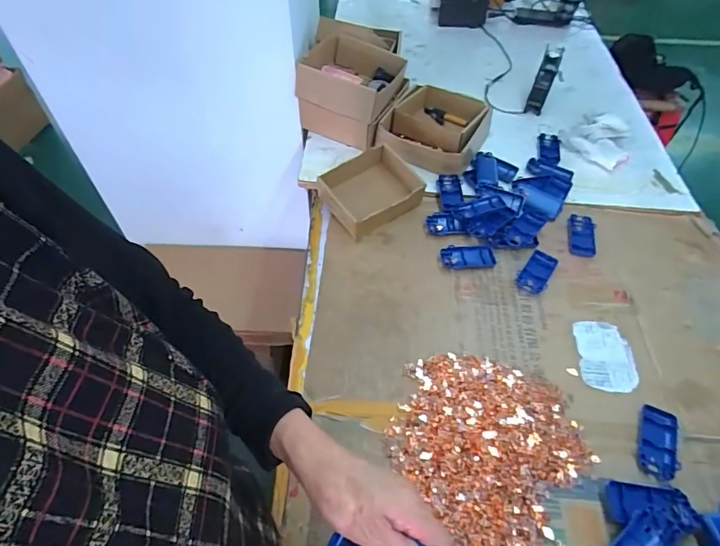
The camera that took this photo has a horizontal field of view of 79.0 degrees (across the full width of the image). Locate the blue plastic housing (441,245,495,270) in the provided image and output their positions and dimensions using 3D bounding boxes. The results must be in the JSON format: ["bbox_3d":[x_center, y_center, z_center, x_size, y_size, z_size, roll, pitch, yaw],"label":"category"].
[{"bbox_3d":[0.191,-0.027,0.773,0.093,0.012,0.047,-2,53,-3],"label":"blue plastic housing"}]

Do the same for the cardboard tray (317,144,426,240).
[{"bbox_3d":[0.015,-0.154,0.827,0.155,0.076,0.137,-30,59,-22],"label":"cardboard tray"}]

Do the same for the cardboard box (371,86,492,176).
[{"bbox_3d":[0.160,-0.307,0.945,0.208,0.073,0.221,22,55,15],"label":"cardboard box"}]

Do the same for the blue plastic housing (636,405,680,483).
[{"bbox_3d":[0.398,0.227,0.583,0.047,0.012,0.093,21,55,14],"label":"blue plastic housing"}]

